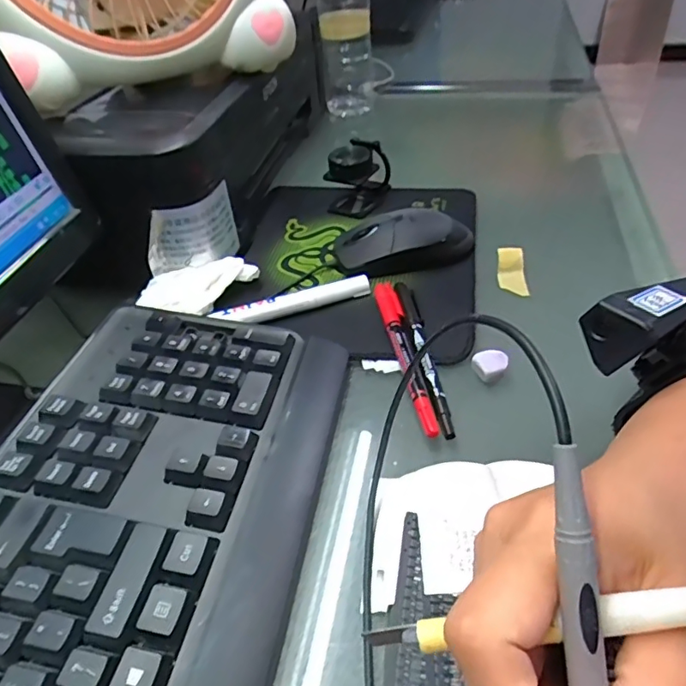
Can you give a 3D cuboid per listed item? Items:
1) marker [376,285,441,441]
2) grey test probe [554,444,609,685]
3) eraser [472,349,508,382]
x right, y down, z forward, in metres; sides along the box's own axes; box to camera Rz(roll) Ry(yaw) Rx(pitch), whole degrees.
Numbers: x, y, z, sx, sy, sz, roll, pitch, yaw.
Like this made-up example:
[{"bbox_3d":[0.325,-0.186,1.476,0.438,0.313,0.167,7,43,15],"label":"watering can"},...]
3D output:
[{"bbox_3d":[0.039,0.003,0.348,0.015,0.012,0.139,-9,41,-3],"label":"marker"},{"bbox_3d":[0.065,0.090,0.141,0.010,0.123,0.007,-5,-3,2],"label":"grey test probe"},{"bbox_3d":[0.093,0.012,0.337,0.021,0.006,0.020,-19,43,-15],"label":"eraser"}]

